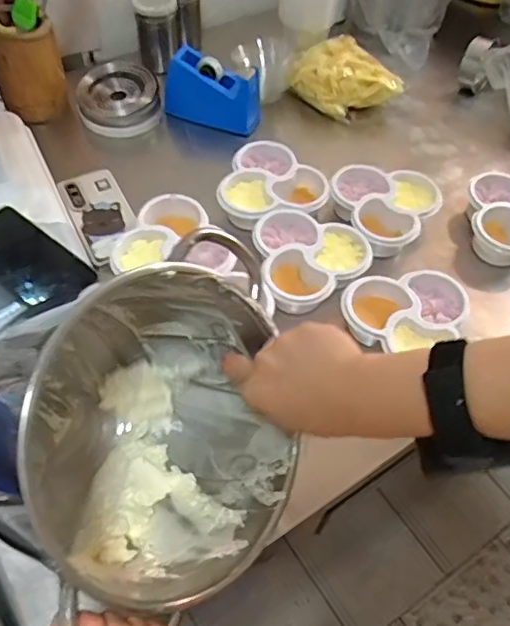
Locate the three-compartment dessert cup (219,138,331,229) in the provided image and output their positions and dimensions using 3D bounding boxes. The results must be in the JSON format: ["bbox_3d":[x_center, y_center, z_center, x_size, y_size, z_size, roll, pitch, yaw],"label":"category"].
[{"bbox_3d":[0.030,-0.172,0.770,0.135,0.054,0.135,2,54,-2],"label":"three-compartment dessert cup"}]

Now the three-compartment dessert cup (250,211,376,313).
[{"bbox_3d":[0.072,-0.064,0.703,0.140,0.046,0.140,-9,56,-10],"label":"three-compartment dessert cup"}]

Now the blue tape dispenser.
[{"bbox_3d":[-0.061,-0.332,0.853,0.145,0.086,0.056,21,56,11],"label":"blue tape dispenser"}]

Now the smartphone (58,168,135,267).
[{"bbox_3d":[-0.203,-0.131,0.748,0.075,0.010,0.159,-21,58,-18],"label":"smartphone"}]

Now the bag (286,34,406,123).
[{"bbox_3d":[0.138,-0.369,0.891,0.130,0.056,0.155,-29,61,-22],"label":"bag"}]

